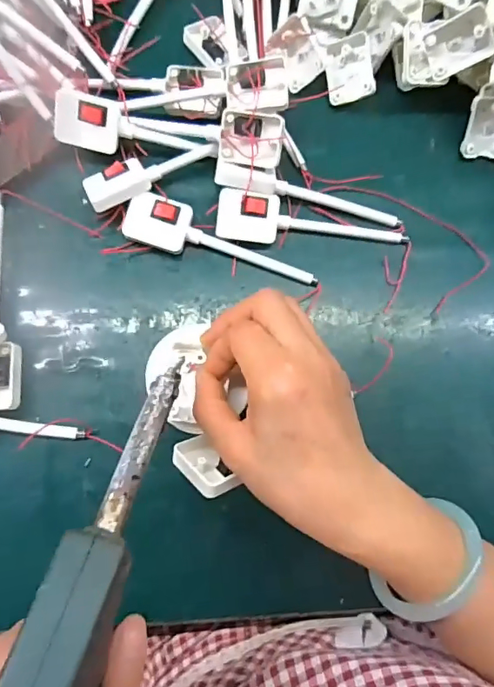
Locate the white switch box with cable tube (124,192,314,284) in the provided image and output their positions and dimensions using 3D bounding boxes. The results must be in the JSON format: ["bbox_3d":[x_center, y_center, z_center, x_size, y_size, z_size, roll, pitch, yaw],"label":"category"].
[{"bbox_3d":[-0.019,-0.081,0.387,0.152,0.019,0.035,13,81,-2],"label":"white switch box with cable tube"}]

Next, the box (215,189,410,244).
[{"bbox_3d":[0.053,-0.095,0.393,0.154,0.023,0.034,4,82,-3],"label":"box"}]

